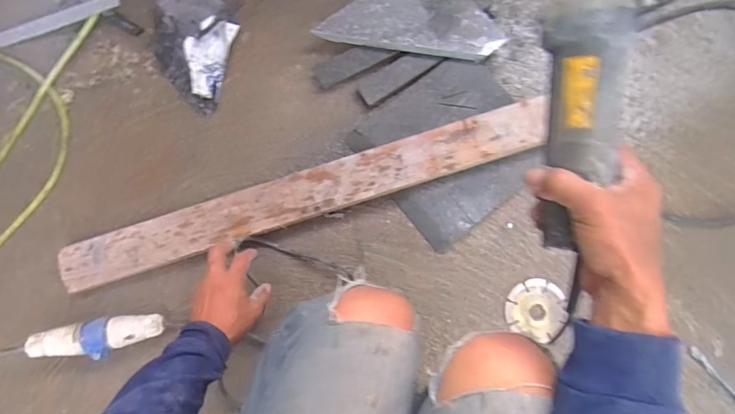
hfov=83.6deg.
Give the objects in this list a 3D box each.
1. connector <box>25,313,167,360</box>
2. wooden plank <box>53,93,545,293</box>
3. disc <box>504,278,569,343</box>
[{"bbox_3d":[-0.425,0.210,0.658,0.195,0.055,0.058,-10,80,-1],"label":"connector"},{"bbox_3d":[-0.097,-0.021,0.691,0.833,0.018,0.078,-18,82,-1],"label":"wooden plank"},{"bbox_3d":[0.278,0.167,0.677,0.095,0.007,0.095,-3,76,11],"label":"disc"}]

